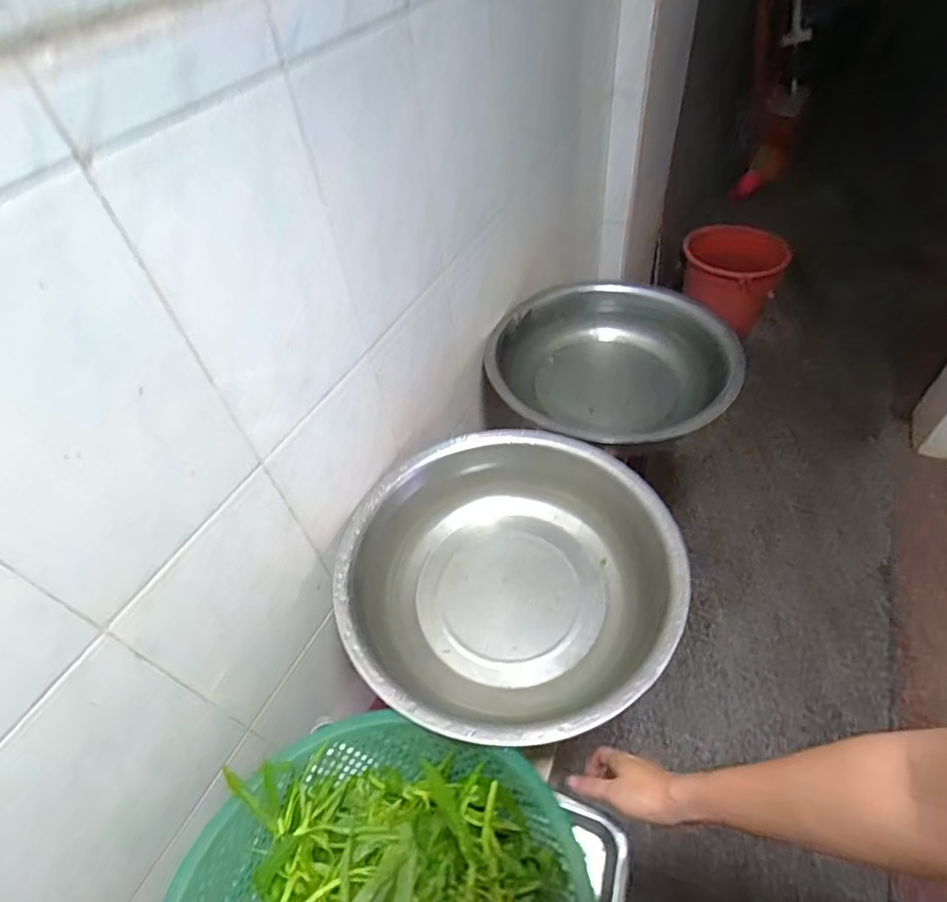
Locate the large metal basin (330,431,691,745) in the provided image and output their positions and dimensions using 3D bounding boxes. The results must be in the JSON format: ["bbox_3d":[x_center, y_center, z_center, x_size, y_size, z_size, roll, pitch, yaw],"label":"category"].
[{"bbox_3d":[0.045,0.153,0.706,0.414,0.134,0.402,-2,58,3],"label":"large metal basin"}]

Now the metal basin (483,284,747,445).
[{"bbox_3d":[0.238,-0.148,0.952,0.406,0.093,0.397,-2,58,3],"label":"metal basin"}]

